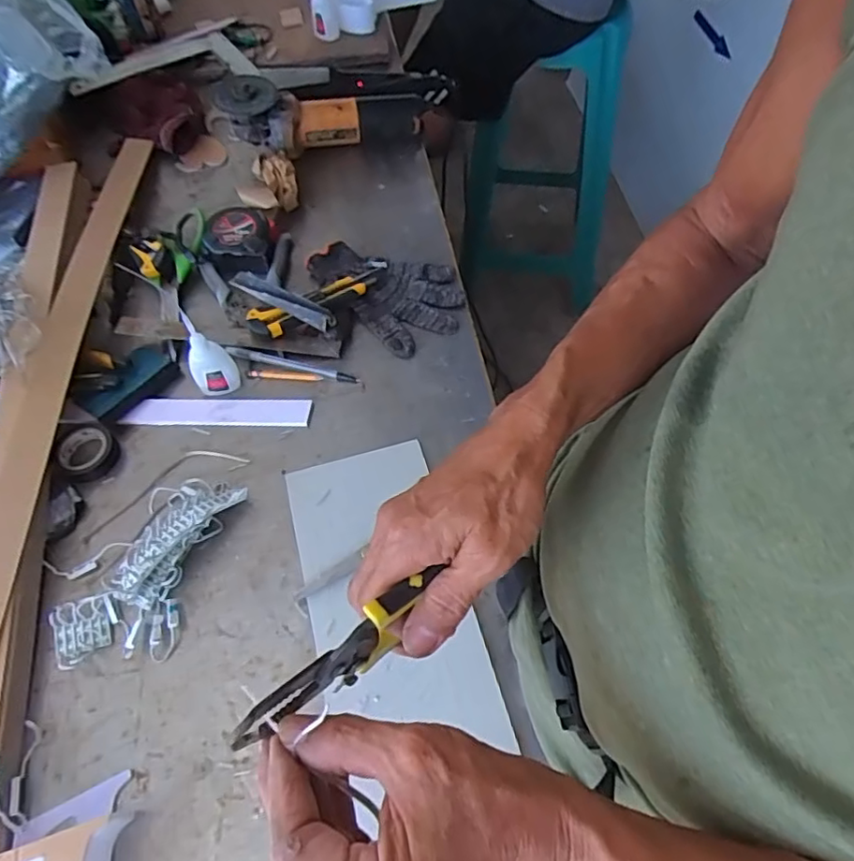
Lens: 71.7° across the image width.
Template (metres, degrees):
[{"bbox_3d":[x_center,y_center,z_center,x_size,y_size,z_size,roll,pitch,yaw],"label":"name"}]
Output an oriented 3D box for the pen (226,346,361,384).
[{"bbox_3d":[-0.148,-0.074,0.654,0.150,0.013,0.013,11,60,8],"label":"pen"}]

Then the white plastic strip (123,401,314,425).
[{"bbox_3d":[-0.221,-0.020,0.628,0.192,0.011,0.028,0,59,2],"label":"white plastic strip"}]

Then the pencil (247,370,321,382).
[{"bbox_3d":[-0.158,-0.060,0.653,0.082,0.004,0.010,5,59,4],"label":"pencil"}]

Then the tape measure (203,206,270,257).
[{"bbox_3d":[-0.232,-0.240,0.738,0.074,0.042,0.077,-4,59,-1],"label":"tape measure"}]

